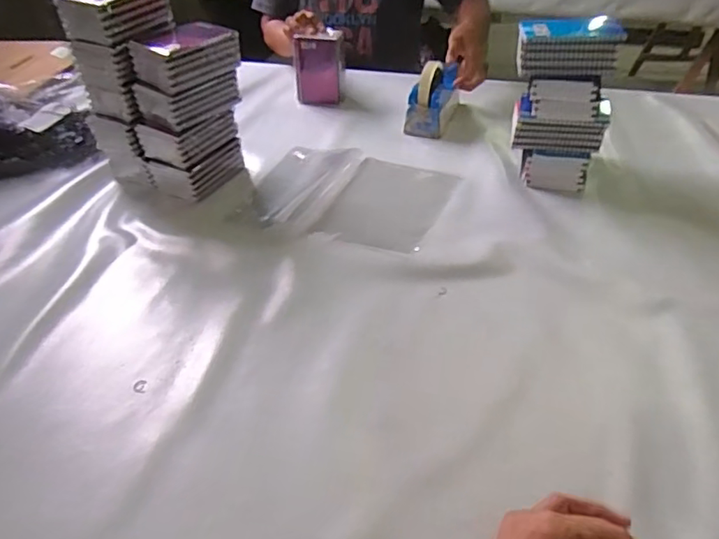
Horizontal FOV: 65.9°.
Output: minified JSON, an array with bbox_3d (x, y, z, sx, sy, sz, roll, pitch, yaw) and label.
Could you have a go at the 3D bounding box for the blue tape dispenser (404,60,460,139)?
[{"bbox_3d":[0.144,-0.327,1.026,0.074,0.105,0.146,15,44,22],"label":"blue tape dispenser"}]

